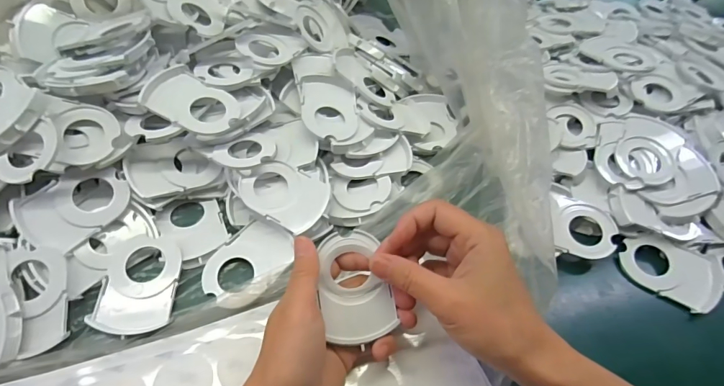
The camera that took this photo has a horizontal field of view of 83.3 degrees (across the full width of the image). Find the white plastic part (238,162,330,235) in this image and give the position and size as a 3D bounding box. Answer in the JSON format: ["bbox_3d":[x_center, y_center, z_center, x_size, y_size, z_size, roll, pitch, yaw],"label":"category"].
[{"bbox_3d":[-0.067,-0.001,0.355,0.074,0.016,0.055,24,55,13],"label":"white plastic part"}]

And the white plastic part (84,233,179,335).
[{"bbox_3d":[-0.175,0.070,0.321,0.057,0.013,0.078,-1,54,-6],"label":"white plastic part"}]

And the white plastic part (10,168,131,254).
[{"bbox_3d":[-0.234,0.009,0.331,0.057,0.009,0.078,43,65,-2],"label":"white plastic part"}]

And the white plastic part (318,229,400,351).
[{"bbox_3d":[-0.005,0.065,0.287,0.047,0.007,0.074,-11,84,-11],"label":"white plastic part"}]

